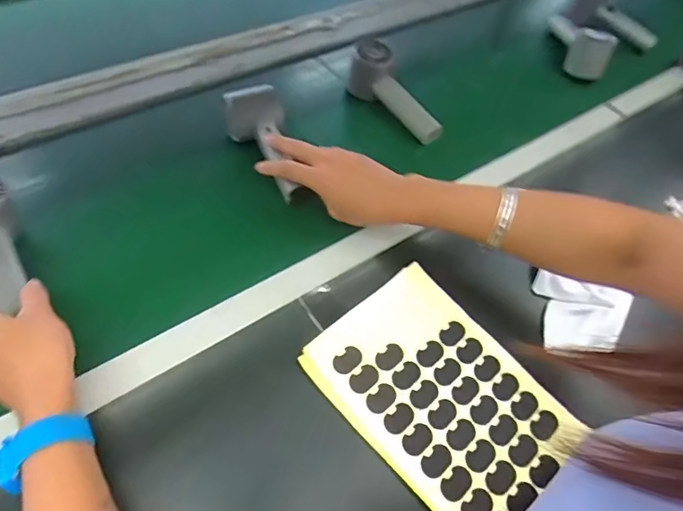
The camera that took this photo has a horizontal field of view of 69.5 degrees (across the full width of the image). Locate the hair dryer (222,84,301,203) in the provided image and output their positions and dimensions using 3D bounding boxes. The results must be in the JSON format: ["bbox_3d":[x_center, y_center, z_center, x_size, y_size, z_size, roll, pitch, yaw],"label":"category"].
[{"bbox_3d":[-0.080,-0.121,0.544,0.054,0.051,0.142,-20,72,-19],"label":"hair dryer"}]

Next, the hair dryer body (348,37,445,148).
[{"bbox_3d":[0.075,-0.206,0.627,0.057,0.056,0.144,-38,81,-28],"label":"hair dryer body"}]

